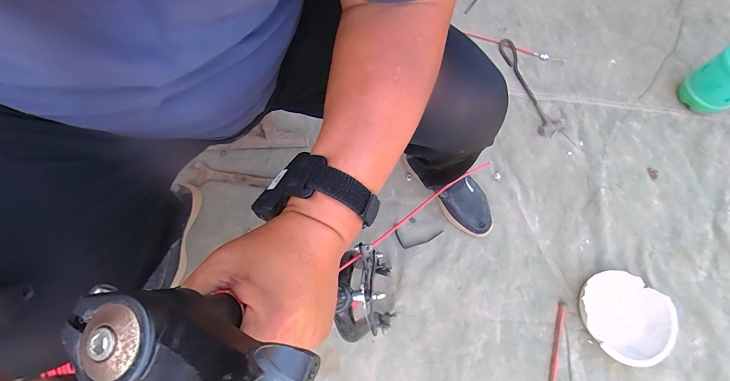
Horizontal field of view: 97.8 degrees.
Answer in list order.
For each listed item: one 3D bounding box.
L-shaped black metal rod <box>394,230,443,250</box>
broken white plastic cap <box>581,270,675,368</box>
[{"bbox_3d":[0.127,0.115,0.744,0.115,0.005,0.046,2,73,0],"label":"L-shaped black metal rod"},{"bbox_3d":[0.533,0.256,0.657,0.162,0.062,0.172,-11,73,-4],"label":"broken white plastic cap"}]

